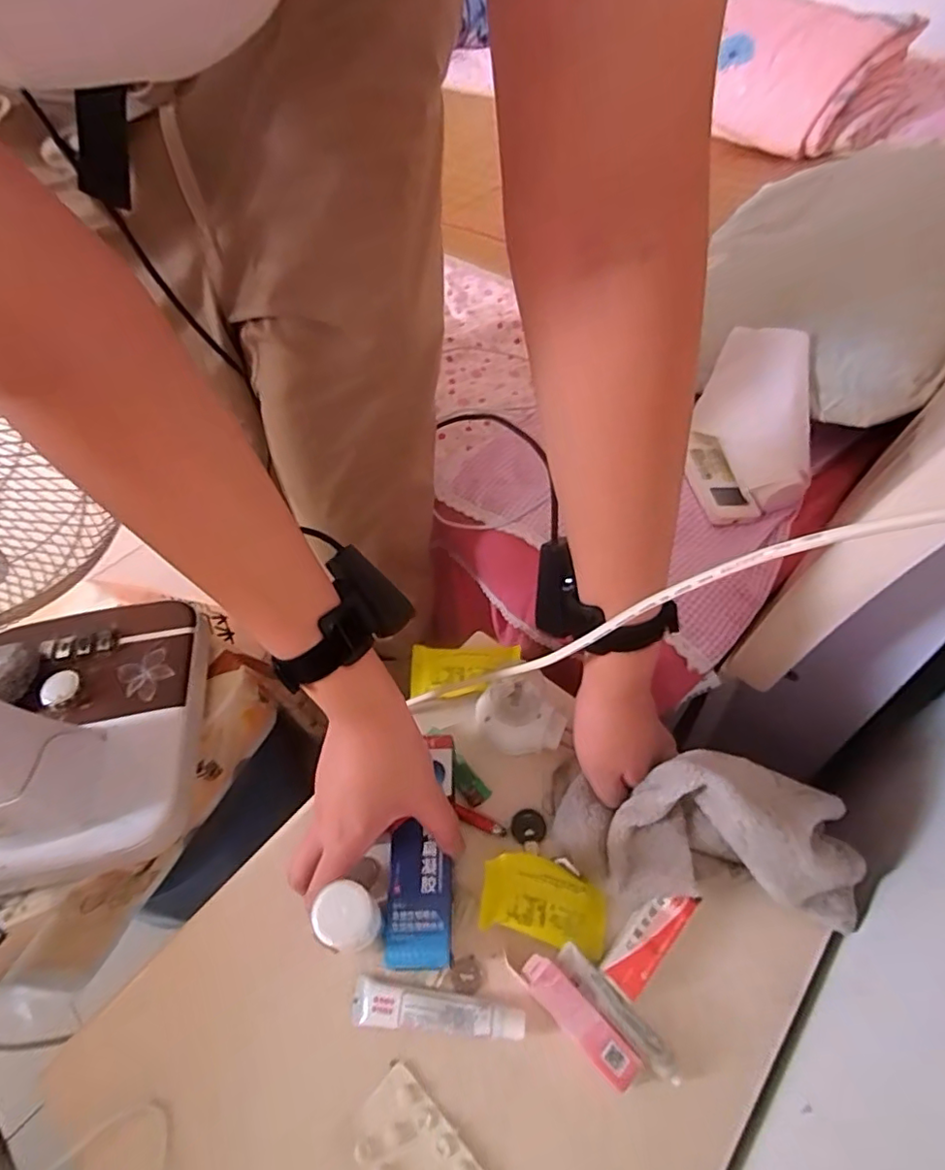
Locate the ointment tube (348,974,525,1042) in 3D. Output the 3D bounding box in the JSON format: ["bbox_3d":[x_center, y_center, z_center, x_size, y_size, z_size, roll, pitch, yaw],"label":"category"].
[{"bbox_3d":[-0.024,0.288,0.389,0.116,0.014,0.026,2,53,5],"label":"ointment tube"}]

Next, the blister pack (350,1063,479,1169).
[{"bbox_3d":[-0.036,0.354,0.353,0.082,0.004,0.050,37,63,27],"label":"blister pack"}]

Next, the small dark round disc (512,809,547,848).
[{"bbox_3d":[0.045,0.195,0.461,0.026,0.004,0.027,-2,53,2],"label":"small dark round disc"}]

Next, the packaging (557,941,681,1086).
[{"bbox_3d":[0.095,0.283,0.380,0.019,0.009,0.095,-38,59,-22],"label":"packaging"}]

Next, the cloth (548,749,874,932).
[{"bbox_3d":[0.159,0.174,0.405,0.202,0.099,0.091,-4,52,12],"label":"cloth"}]

